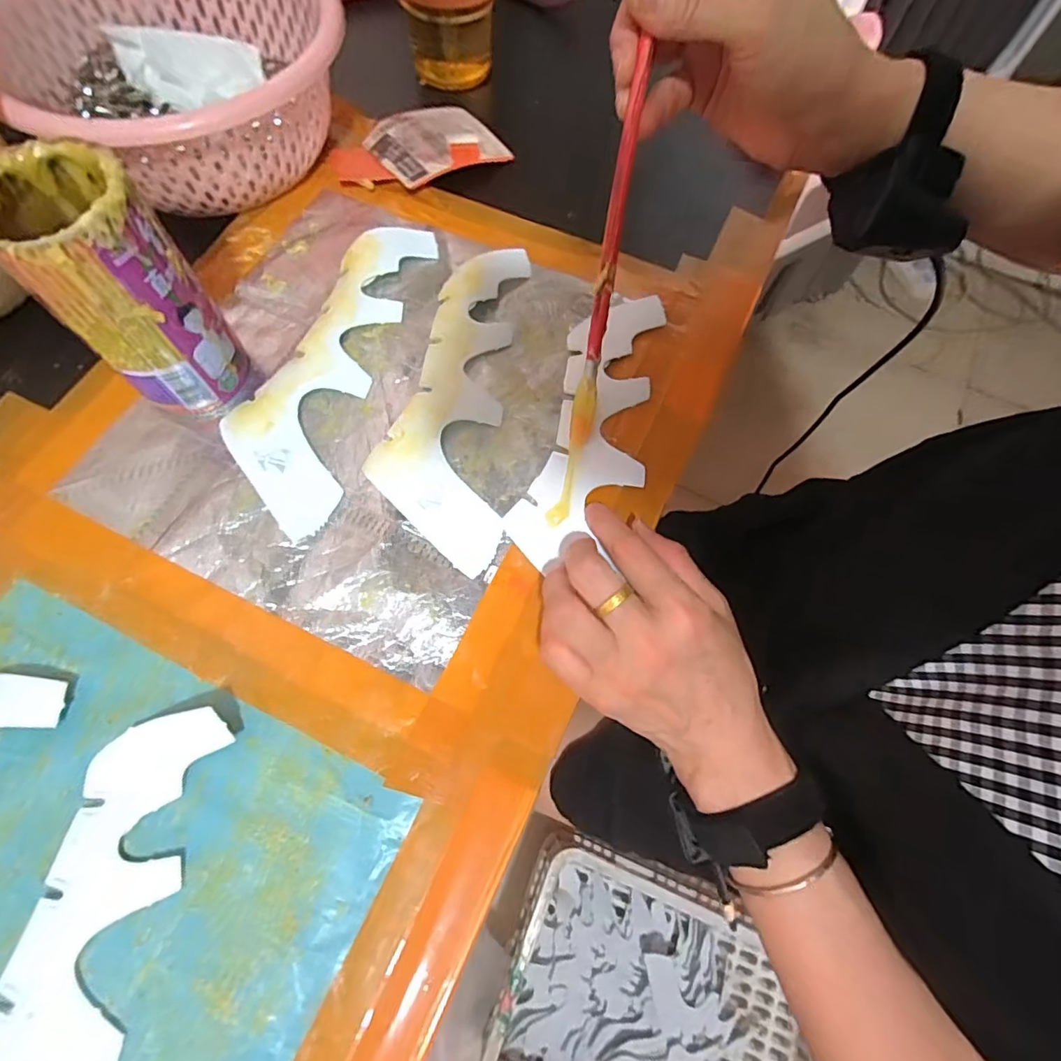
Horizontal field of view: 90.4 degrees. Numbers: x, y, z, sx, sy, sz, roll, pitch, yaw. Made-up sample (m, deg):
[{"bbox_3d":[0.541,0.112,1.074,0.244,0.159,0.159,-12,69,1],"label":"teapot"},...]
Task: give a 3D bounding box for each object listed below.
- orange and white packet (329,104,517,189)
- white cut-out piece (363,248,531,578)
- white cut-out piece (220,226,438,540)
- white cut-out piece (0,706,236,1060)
[{"bbox_3d":[-0.089,-0.300,0.414,0.125,0.016,0.077,-32,72,-16],"label":"orange and white packet"},{"bbox_3d":[-0.047,-0.089,0.324,0.073,0.009,0.228,10,67,-11],"label":"white cut-out piece"},{"bbox_3d":[-0.126,-0.110,0.330,0.072,0.009,0.229,17,68,-9],"label":"white cut-out piece"},{"bbox_3d":[-0.184,0.174,0.198,0.072,0.016,0.203,7,64,1],"label":"white cut-out piece"}]

